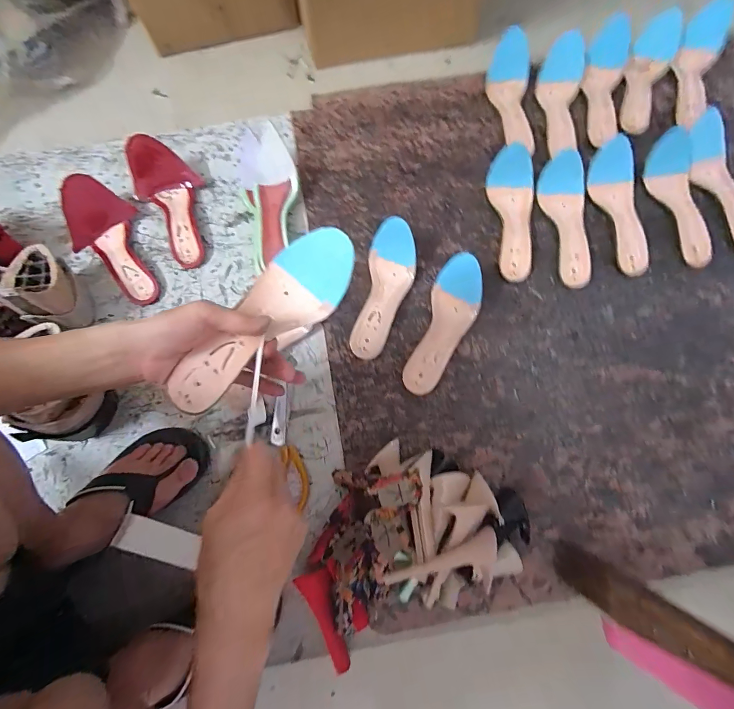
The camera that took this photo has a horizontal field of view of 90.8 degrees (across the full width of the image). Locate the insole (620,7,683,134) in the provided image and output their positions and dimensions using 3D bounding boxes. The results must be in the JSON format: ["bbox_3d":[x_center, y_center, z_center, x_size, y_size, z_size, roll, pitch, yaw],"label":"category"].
[{"bbox_3d":[0.538,-0.534,0.694,0.078,0.034,0.217,19,91,5],"label":"insole"}]

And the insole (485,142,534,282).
[{"bbox_3d":[0.250,-0.232,0.611,0.077,0.049,0.216,-3,89,0],"label":"insole"}]

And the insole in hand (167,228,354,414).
[{"bbox_3d":[-0.104,-0.034,0.353,0.219,0.047,0.075,-45,80,-3],"label":"insole in hand"}]

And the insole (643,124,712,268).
[{"bbox_3d":[0.535,-0.263,0.612,0.082,0.050,0.226,-8,76,-1],"label":"insole"}]

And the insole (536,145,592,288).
[{"bbox_3d":[0.336,-0.220,0.594,0.075,0.058,0.209,-3,76,0],"label":"insole"}]

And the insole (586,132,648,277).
[{"bbox_3d":[0.423,-0.245,0.599,0.073,0.053,0.220,-6,76,-1],"label":"insole"}]

